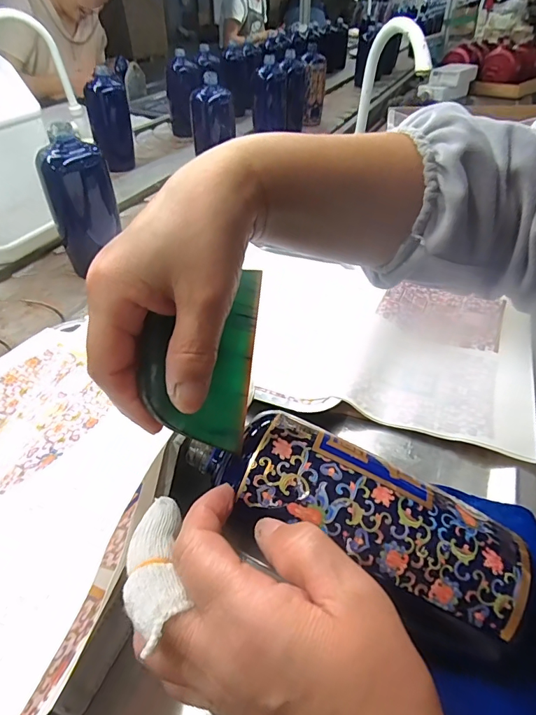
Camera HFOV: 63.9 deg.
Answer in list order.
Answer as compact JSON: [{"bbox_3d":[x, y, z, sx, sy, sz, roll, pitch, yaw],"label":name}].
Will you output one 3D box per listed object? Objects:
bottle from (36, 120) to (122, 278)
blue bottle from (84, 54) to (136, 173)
[{"bbox_3d":[-0.251,-0.204,0.587,0.058,0.185,0.062,10,44,9],"label":"bottle"},{"bbox_3d":[-0.337,-0.520,0.940,0.098,0.181,0.072,-15,46,-16],"label":"blue bottle"}]

